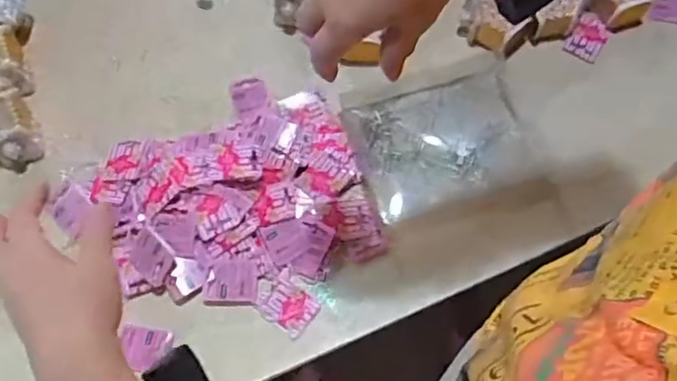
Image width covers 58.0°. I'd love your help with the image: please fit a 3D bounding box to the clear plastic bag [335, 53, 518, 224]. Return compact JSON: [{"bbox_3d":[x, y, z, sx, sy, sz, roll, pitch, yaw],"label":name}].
[{"bbox_3d":[0.122,-0.069,0.741,0.202,0.008,0.170,-19,71,-5],"label":"clear plastic bag"}]

